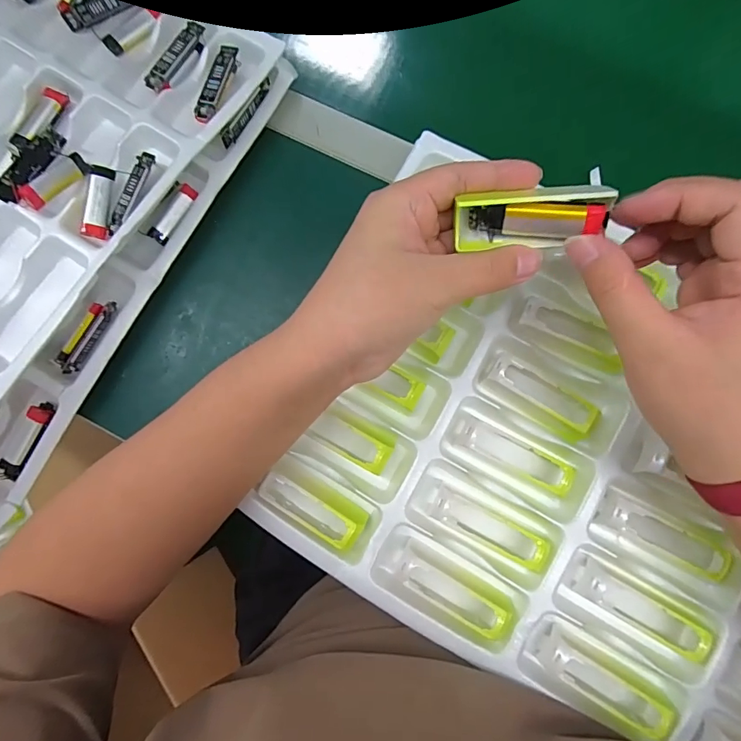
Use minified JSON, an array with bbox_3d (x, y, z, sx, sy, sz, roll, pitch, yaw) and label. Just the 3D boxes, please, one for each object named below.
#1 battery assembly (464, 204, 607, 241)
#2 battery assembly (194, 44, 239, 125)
[{"bbox_3d":[0.085,-0.079,0.237,0.068,0.016,0.016,9,80,24],"label":"battery assembly"},{"bbox_3d":[-0.125,-0.234,0.370,0.019,0.009,0.073,18,83,5],"label":"battery assembly"}]

